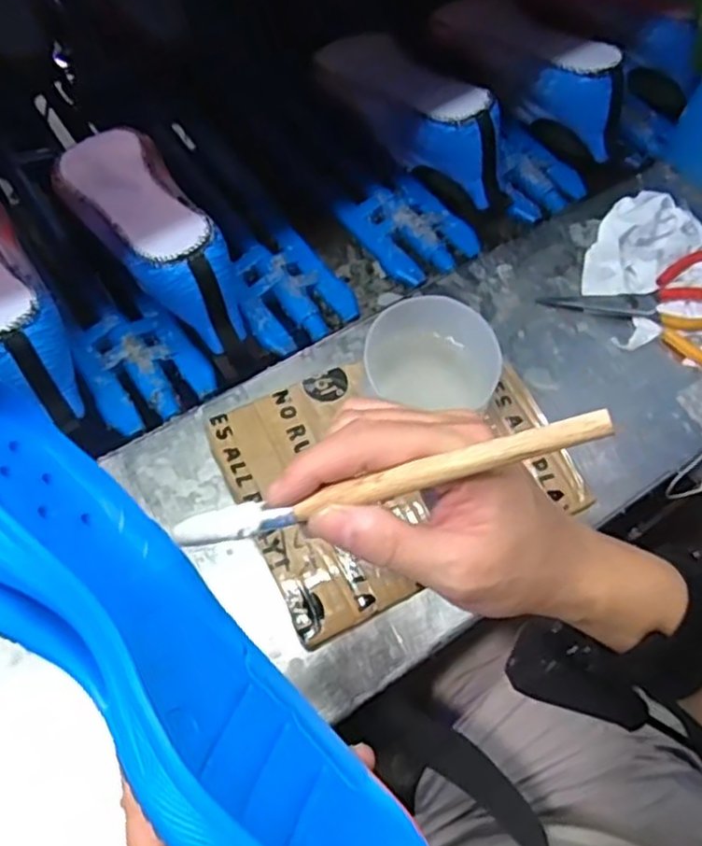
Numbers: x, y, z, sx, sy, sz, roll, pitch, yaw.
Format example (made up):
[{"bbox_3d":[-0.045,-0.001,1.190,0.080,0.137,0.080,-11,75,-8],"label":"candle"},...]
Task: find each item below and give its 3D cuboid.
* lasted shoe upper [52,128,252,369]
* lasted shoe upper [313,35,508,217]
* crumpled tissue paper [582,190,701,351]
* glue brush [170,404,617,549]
[{"bbox_3d":[-0.168,-0.157,0.576,0.087,0.102,0.250,-25,69,-13],"label":"lasted shoe upper"},{"bbox_3d":[0.051,-0.298,0.671,0.072,0.102,0.254,-30,70,-14],"label":"lasted shoe upper"},{"bbox_3d":[0.295,-0.124,0.588,0.194,0.040,0.157,-7,66,-5],"label":"crumpled tissue paper"},{"bbox_3d":[0.008,0.023,0.274,0.179,0.007,0.014,-17,57,20],"label":"glue brush"}]

